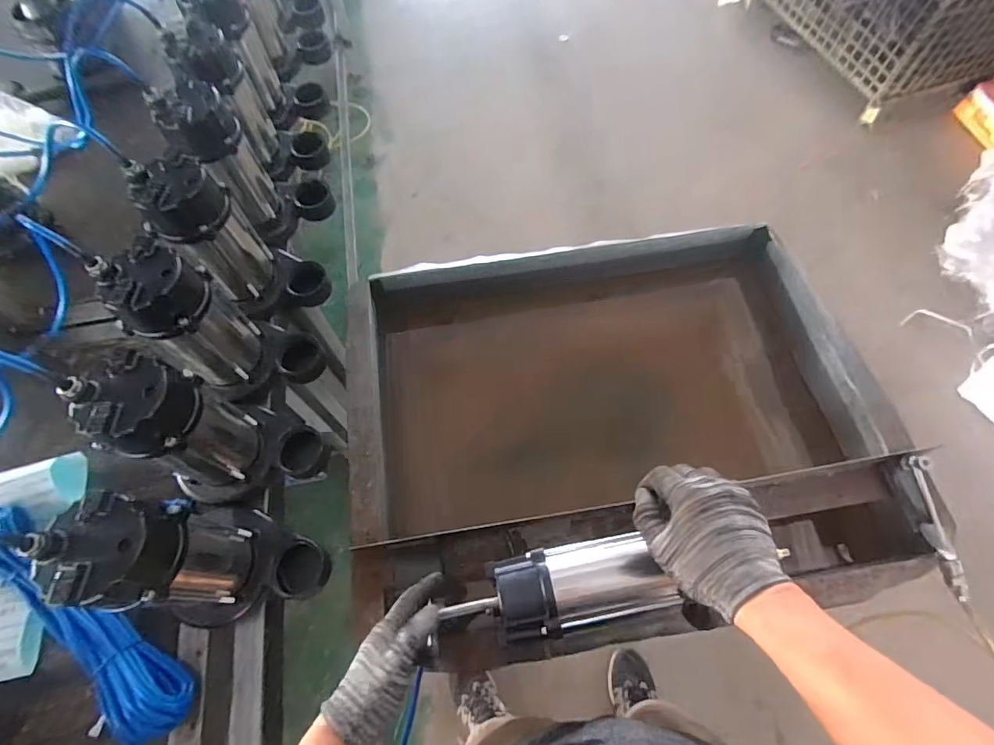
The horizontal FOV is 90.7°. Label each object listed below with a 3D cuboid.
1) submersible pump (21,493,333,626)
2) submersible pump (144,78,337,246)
[{"bbox_3d":[-0.307,0.200,0.508,0.169,0.238,0.129,10,66,7],"label":"submersible pump"},{"bbox_3d":[-0.371,-0.315,0.753,0.157,0.236,0.100,-40,70,-16],"label":"submersible pump"}]

